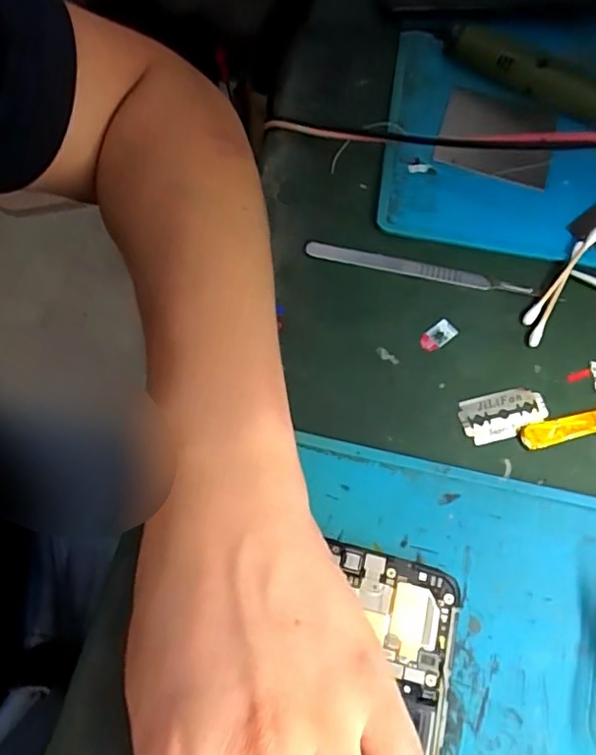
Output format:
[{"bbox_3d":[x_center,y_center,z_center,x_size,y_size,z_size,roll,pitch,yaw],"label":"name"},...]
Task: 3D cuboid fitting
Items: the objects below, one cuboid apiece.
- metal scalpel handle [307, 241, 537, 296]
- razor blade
[{"bbox_3d":[0.062,-0.057,0.303,0.116,0.004,0.009,11,64,4],"label":"metal scalpel handle"},{"bbox_3d":[0.098,0.018,0.274,0.042,0.004,0.023,-12,72,-10],"label":"razor blade"}]

